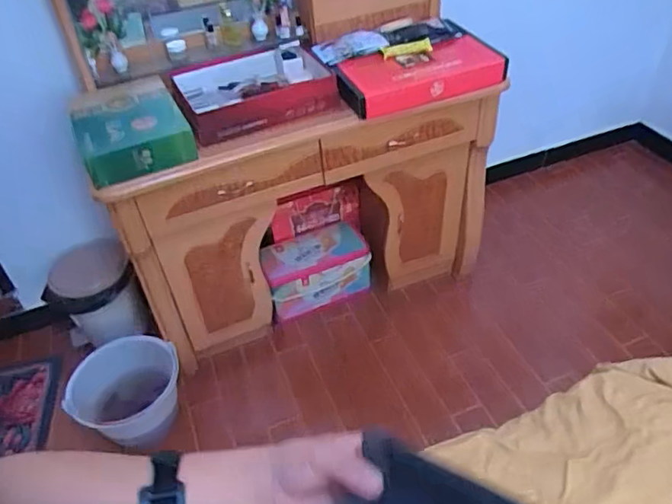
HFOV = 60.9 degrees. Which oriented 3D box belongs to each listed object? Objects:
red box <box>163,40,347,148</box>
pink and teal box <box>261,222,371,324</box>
[{"bbox_3d":[-0.217,-0.426,1.513,0.389,0.087,0.298,-21,45,-16],"label":"red box"},{"bbox_3d":[-0.065,0.060,1.934,0.354,0.202,0.170,-16,44,-11],"label":"pink and teal box"}]

